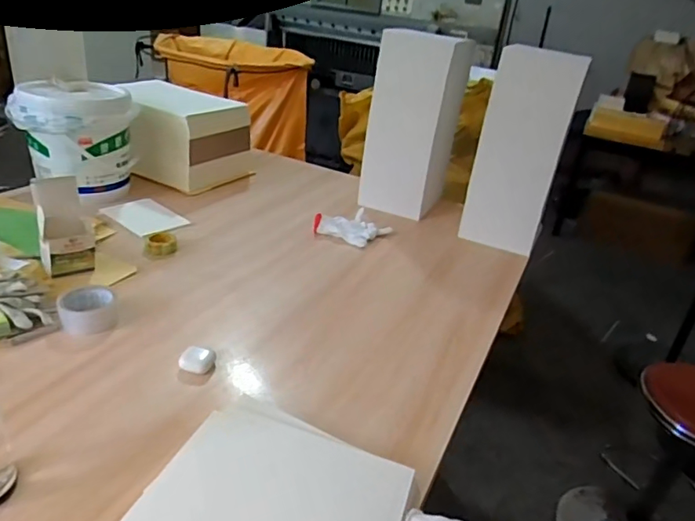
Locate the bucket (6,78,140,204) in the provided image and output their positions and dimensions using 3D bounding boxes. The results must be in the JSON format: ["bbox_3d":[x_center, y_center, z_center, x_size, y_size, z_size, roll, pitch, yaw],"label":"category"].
[{"bbox_3d":[-0.677,-0.298,1.311,0.261,0.263,0.261,-8,31,-26],"label":"bucket"}]

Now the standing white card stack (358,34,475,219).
[{"bbox_3d":[0.181,-0.362,1.403,0.205,0.450,0.197,19,30,22],"label":"standing white card stack"}]

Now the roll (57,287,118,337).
[{"bbox_3d":[-0.429,0.082,0.861,0.084,0.042,0.081,6,28,-3],"label":"roll"}]

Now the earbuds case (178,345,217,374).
[{"bbox_3d":[-0.235,0.158,0.811,0.051,0.022,0.051,14,28,12],"label":"earbuds case"}]

